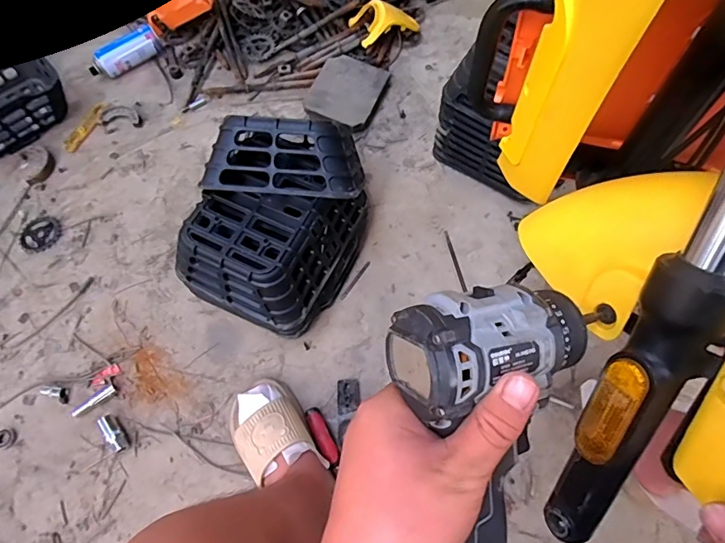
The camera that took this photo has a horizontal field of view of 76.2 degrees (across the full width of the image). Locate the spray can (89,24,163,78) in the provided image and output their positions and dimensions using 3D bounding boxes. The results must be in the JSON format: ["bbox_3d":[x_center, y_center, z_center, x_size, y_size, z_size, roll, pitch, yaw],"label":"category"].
[{"bbox_3d":[-0.611,-0.563,1.193,0.186,0.065,0.070,-33,68,-12],"label":"spray can"}]

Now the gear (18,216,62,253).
[{"bbox_3d":[-0.698,-0.080,0.999,0.091,0.004,0.087,-1,65,2],"label":"gear"}]

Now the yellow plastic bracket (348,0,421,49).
[{"bbox_3d":[0.055,-0.666,1.200,0.178,0.082,0.115,-28,67,-11],"label":"yellow plastic bracket"}]

